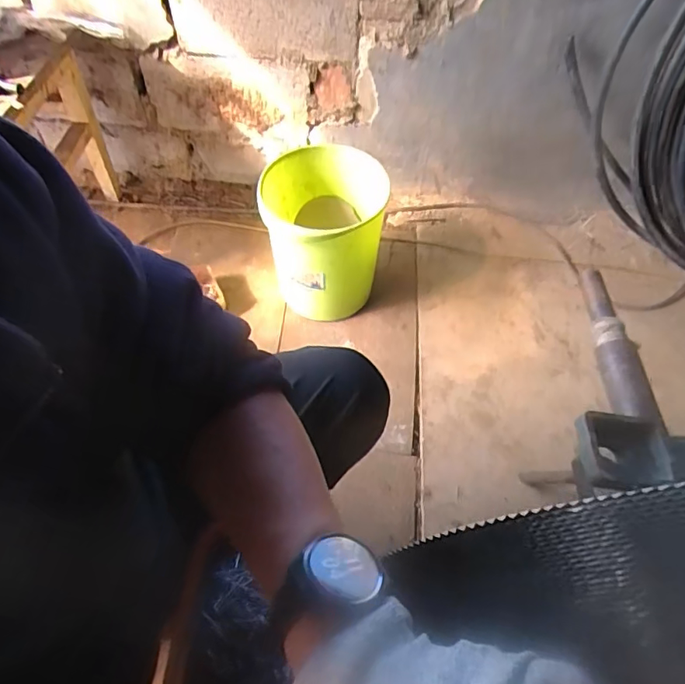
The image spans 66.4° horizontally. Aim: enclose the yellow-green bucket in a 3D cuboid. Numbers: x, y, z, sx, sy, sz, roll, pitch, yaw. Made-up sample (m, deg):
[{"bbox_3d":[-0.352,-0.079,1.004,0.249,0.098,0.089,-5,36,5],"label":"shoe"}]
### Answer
[{"bbox_3d":[-0.035,-0.205,1.068,0.211,0.286,0.225,2,55,-3],"label":"yellow-green bucket"}]

